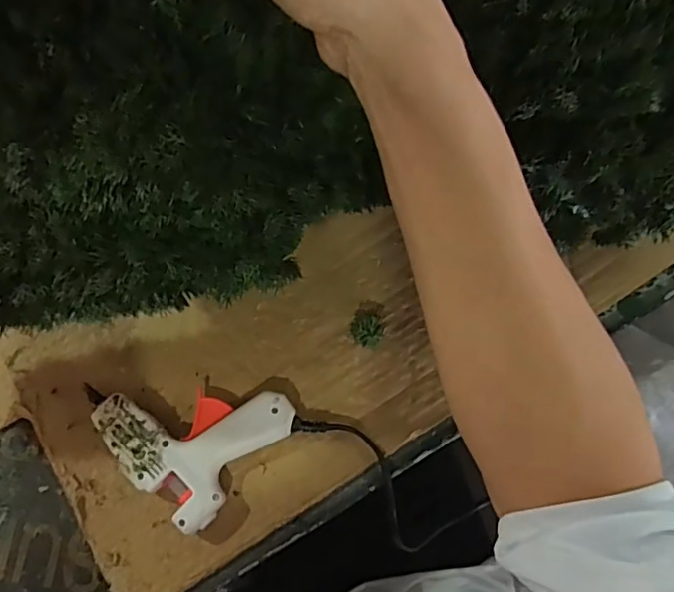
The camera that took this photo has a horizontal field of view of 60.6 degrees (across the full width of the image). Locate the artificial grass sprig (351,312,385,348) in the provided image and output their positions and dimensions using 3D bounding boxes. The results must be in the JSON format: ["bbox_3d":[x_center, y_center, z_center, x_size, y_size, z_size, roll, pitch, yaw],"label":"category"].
[{"bbox_3d":[0.023,0.028,0.449,0.025,0.023,0.023,-1,72,2],"label":"artificial grass sprig"}]

